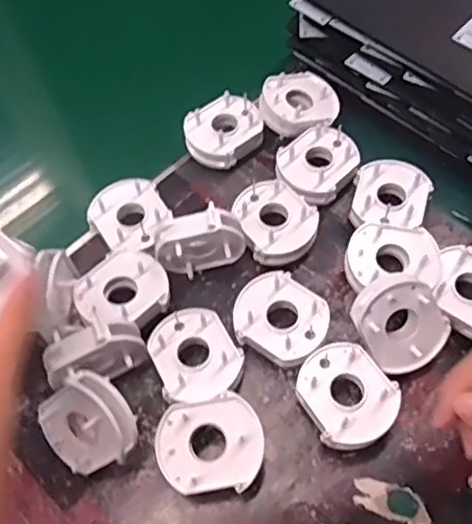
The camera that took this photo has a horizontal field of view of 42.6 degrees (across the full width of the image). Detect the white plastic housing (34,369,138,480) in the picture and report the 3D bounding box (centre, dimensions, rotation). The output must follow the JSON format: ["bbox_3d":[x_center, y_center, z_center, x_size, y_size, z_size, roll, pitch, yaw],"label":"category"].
[{"bbox_3d":[-0.101,0.111,0.414,0.062,0.071,0.023,52,32,3],"label":"white plastic housing"}]

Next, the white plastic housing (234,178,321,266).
[{"bbox_3d":[0.034,-0.031,0.505,0.061,0.034,0.070,-28,63,-13],"label":"white plastic housing"}]

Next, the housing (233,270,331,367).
[{"bbox_3d":[0.034,0.044,0.459,0.068,0.030,0.062,27,65,16],"label":"housing"}]

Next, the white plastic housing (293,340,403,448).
[{"bbox_3d":[0.078,0.096,0.432,0.061,0.036,0.070,-25,62,-12],"label":"white plastic housing"}]

